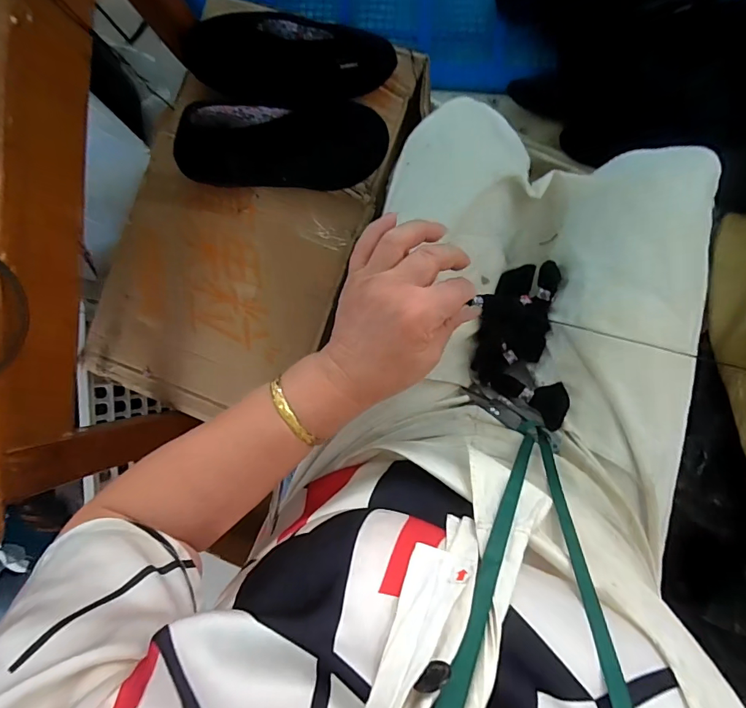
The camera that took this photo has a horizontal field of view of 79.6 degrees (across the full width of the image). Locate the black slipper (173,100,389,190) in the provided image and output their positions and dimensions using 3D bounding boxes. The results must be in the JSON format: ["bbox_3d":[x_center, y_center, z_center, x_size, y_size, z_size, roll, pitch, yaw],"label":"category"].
[{"bbox_3d":[-0.118,-0.256,0.550,0.240,0.060,0.095,-3,89,-6],"label":"black slipper"}]

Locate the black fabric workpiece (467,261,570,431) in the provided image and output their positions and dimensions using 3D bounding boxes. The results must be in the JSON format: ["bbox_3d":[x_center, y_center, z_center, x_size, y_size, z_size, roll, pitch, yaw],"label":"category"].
[{"bbox_3d":[0.141,-0.014,0.433,0.077,0.053,0.151,2,90,6],"label":"black fabric workpiece"}]

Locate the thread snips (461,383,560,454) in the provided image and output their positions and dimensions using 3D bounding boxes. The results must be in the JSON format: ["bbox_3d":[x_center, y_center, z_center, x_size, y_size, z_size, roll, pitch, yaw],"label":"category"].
[{"bbox_3d":[0.128,0.054,0.411,0.097,0.017,0.024,33,93,35],"label":"thread snips"}]

